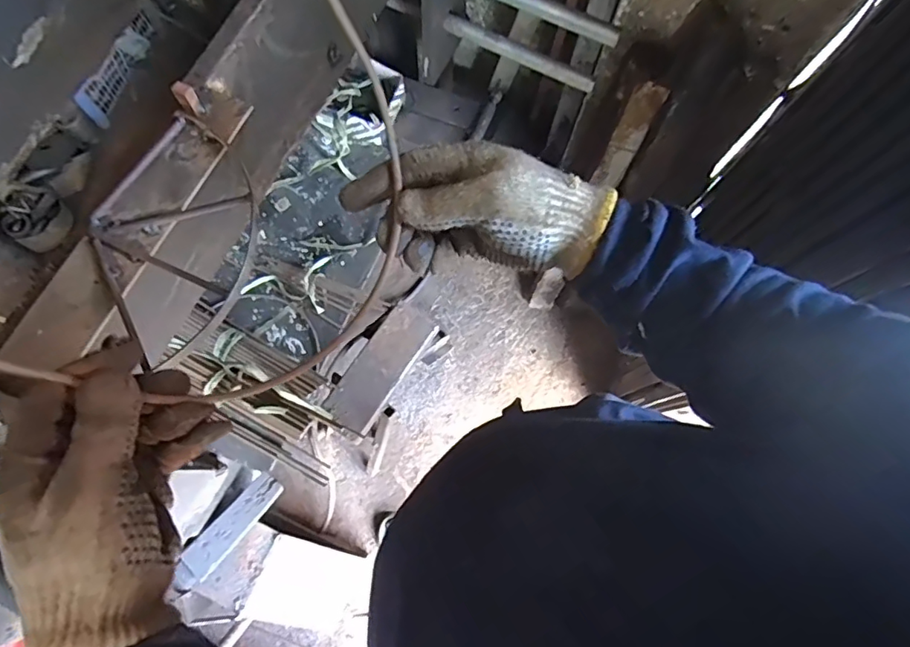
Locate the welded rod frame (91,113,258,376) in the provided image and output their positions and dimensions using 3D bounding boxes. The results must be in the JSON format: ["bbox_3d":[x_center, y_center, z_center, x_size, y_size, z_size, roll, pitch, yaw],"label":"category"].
[{"bbox_3d":[-0.196,-0.065,0.383,0.117,0.015,0.168,-27,78,-7],"label":"welded rod frame"}]

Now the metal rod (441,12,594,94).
[{"bbox_3d":[0.100,-0.424,0.840,0.254,0.025,0.027,28,77,6],"label":"metal rod"}]

